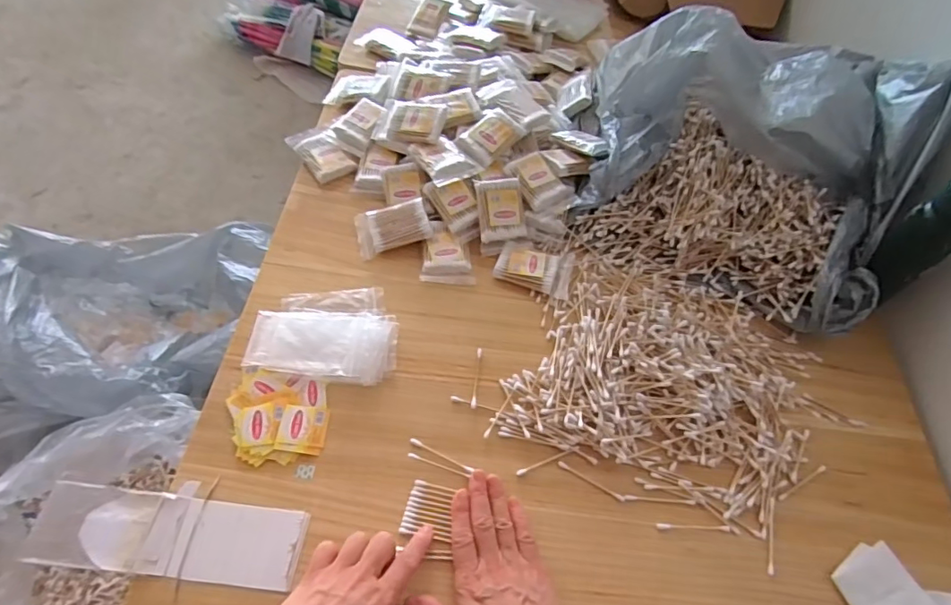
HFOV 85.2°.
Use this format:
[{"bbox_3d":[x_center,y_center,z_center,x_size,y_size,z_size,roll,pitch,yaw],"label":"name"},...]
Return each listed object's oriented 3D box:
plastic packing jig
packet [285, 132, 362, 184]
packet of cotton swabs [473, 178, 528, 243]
[{"bbox_3d":[-0.255,0.192,0.432,0.212,0.011,0.065,7,59,0],"label":"plastic packing jig"},{"bbox_3d":[-0.200,-0.197,0.675,0.059,0.019,0.099,-32,66,-21],"label":"packet"},{"bbox_3d":[0.031,-0.111,0.612,0.056,0.010,0.071,-9,97,-12],"label":"packet of cotton swabs"}]

